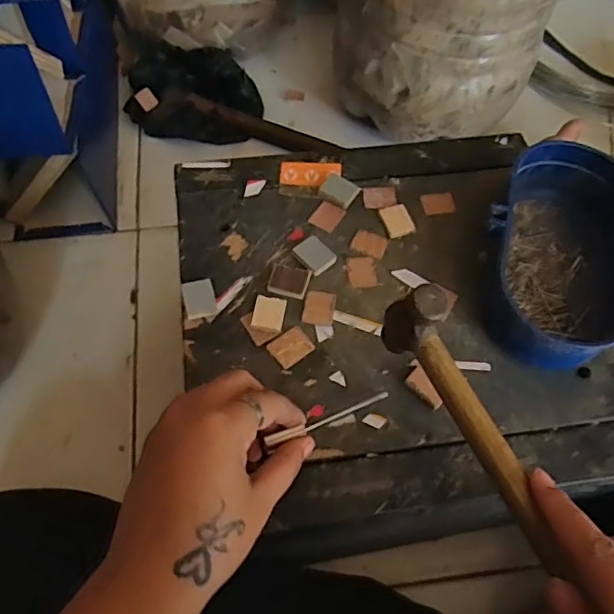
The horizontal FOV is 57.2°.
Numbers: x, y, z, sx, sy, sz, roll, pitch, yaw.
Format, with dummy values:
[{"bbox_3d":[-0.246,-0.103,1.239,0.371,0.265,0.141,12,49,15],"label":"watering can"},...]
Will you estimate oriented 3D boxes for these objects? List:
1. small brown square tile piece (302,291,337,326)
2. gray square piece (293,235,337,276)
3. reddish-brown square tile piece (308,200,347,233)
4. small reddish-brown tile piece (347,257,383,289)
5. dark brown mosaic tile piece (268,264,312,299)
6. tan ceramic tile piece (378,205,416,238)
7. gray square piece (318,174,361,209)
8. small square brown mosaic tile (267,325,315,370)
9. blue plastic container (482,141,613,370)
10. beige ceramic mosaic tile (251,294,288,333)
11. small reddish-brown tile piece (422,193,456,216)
[{"bbox_3d":[0.009,0.001,0.369,0.020,0.004,0.025,11,61,4],"label":"small brown square tile piece"},{"bbox_3d":[0.006,-0.036,0.388,0.022,0.008,0.025,-35,68,-19],"label":"gray square piece"},{"bbox_3d":[0.015,-0.066,0.409,0.020,0.004,0.022,30,64,14],"label":"reddish-brown square tile piece"},{"bbox_3d":[0.038,-0.025,0.385,0.019,0.004,0.026,-10,62,-7],"label":"small reddish-brown tile piece"},{"bbox_3d":[-0.012,-0.017,0.378,0.026,0.006,0.024,13,62,6],"label":"dark brown mosaic tile piece"},{"bbox_3d":[0.065,-0.062,0.404,0.020,0.004,0.026,-14,62,-9],"label":"tan ceramic tile piece"},{"bbox_3d":[0.024,-0.086,0.417,0.026,0.008,0.023,28,64,13],"label":"gray square piece"},{"bbox_3d":[-0.010,0.025,0.354,0.025,0.004,0.020,-35,68,-19],"label":"small square brown mosaic tile"},{"bbox_3d":[0.165,-0.034,0.371,0.087,0.049,0.160,15,62,6],"label":"blue plastic container"},{"bbox_3d":[-0.024,0.005,0.365,0.019,0.007,0.023,9,61,3],"label":"beige ceramic mosaic tile"},{"bbox_3d":[0.098,-0.076,0.419,0.025,0.004,0.019,-12,62,-8],"label":"small reddish-brown tile piece"}]

